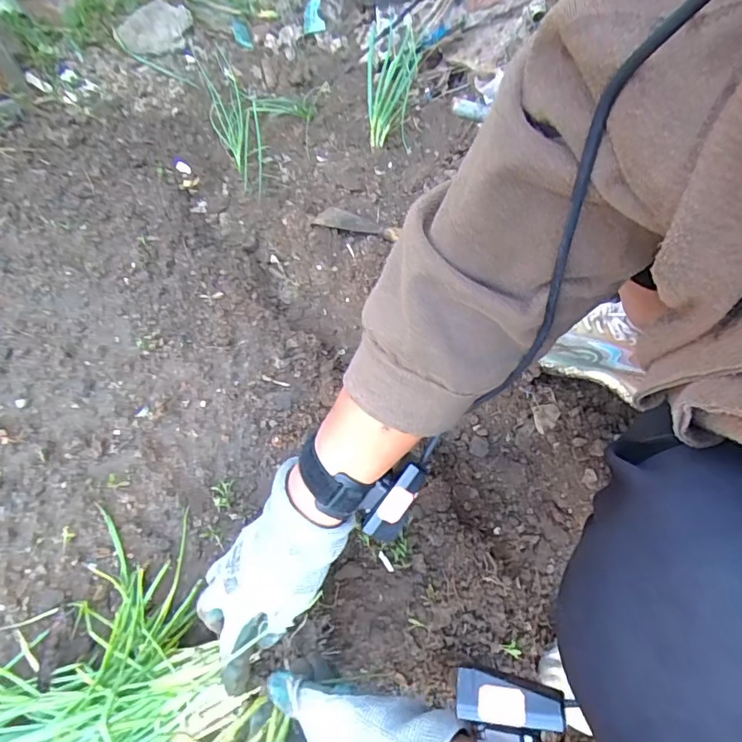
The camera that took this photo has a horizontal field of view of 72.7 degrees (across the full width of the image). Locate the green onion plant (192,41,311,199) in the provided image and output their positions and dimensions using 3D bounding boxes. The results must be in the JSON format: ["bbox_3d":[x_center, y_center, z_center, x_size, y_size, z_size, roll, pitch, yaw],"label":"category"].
[{"bbox_3d":[-0.208,-0.490,0.941,0.179,0.063,0.397,-22,61,-13],"label":"green onion plant"}]

